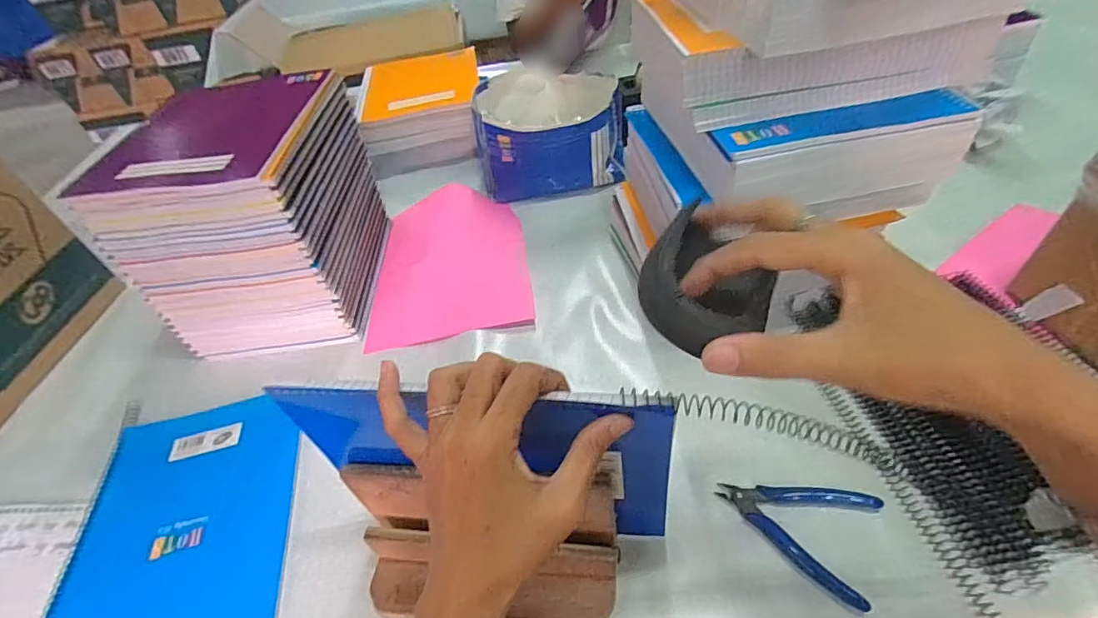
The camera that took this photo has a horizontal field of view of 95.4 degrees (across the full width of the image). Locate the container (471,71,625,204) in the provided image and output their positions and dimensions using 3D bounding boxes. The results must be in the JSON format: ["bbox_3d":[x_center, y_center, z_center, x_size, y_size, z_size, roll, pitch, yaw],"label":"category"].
[{"bbox_3d":[-0.003,-0.291,0.805,0.206,0.127,0.211,-3,49,4],"label":"container"}]

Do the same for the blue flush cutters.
[{"bbox_3d":[0.207,0.174,0.418,0.116,0.015,0.088,21,53,27],"label":"blue flush cutters"}]

